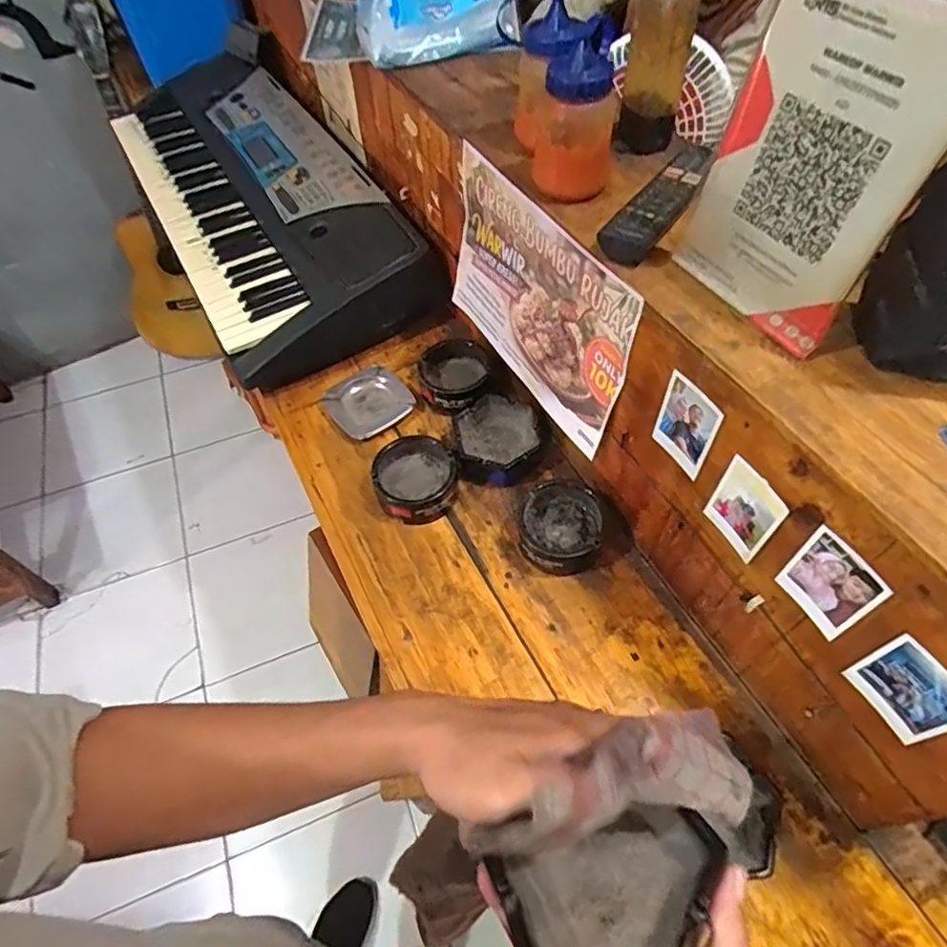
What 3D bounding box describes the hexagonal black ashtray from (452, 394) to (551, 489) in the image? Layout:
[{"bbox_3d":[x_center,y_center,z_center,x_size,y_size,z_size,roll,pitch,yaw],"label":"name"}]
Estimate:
[{"bbox_3d":[0.038,-0.043,0.767,0.125,0.039,0.117,-8,55,-3],"label":"hexagonal black ashtray"}]

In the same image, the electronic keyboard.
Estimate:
[{"bbox_3d":[-0.373,-0.490,1.046,0.333,0.154,0.801,-26,58,-15],"label":"electronic keyboard"}]

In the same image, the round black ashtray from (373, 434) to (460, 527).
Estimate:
[{"bbox_3d":[-0.070,0.009,0.733,0.102,0.040,0.112,-1,55,1],"label":"round black ashtray"}]

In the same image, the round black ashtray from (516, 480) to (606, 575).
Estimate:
[{"bbox_3d":[0.101,0.063,0.689,0.095,0.048,0.098,-1,55,1],"label":"round black ashtray"}]

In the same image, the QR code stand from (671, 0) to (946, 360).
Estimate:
[{"bbox_3d":[0.227,-0.206,0.410,0.049,0.197,0.150,-27,58,-16],"label":"QR code stand"}]

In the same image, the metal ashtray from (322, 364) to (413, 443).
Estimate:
[{"bbox_3d":[-0.148,-0.101,0.834,0.108,0.019,0.113,-31,60,-18],"label":"metal ashtray"}]

